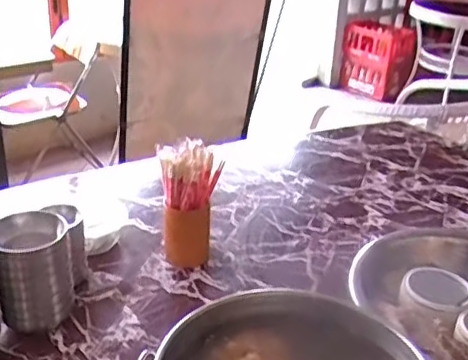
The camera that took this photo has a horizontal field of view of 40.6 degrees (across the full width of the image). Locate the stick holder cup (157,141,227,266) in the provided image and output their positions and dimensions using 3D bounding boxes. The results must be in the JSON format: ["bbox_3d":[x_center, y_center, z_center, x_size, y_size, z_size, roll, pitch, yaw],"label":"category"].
[{"bbox_3d":[-0.080,0.045,1.159,0.102,0.237,0.092,0,26,-3],"label":"stick holder cup"}]

